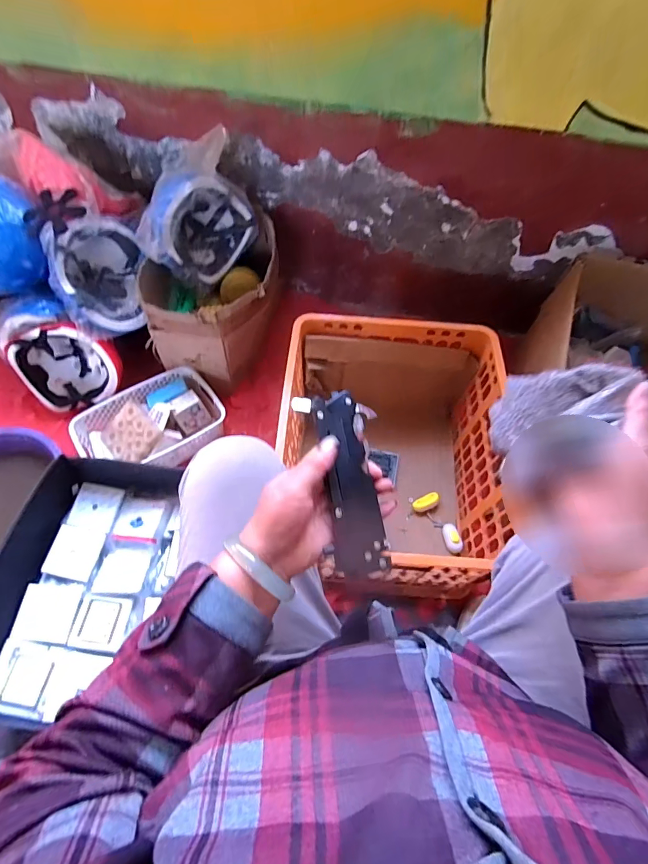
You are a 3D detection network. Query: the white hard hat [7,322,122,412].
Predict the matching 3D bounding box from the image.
[{"bbox_3d":[-0.598,-0.162,1.012,0.235,0.230,0.140,-7,38,5],"label":"white hard hat"}]

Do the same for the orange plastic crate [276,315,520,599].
[{"bbox_3d":[0.123,0.047,0.839,0.387,0.281,0.480,4,60,0],"label":"orange plastic crate"}]

